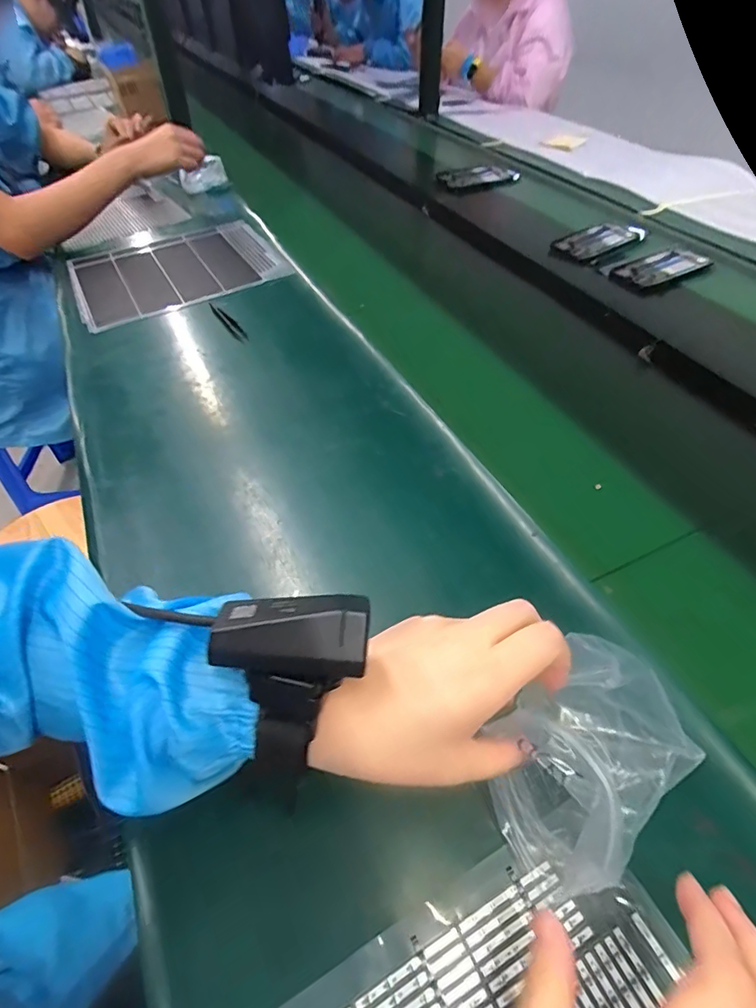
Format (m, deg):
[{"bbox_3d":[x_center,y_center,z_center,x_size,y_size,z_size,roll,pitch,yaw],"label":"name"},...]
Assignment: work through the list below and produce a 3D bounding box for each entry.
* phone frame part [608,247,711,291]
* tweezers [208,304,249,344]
[{"bbox_3d":[0.452,-0.377,0.802,0.160,0.007,0.080,-25,53,-20],"label":"phone frame part"},{"bbox_3d":[-0.206,-0.252,0.691,0.015,0.012,0.119,-25,53,-20],"label":"tweezers"}]

